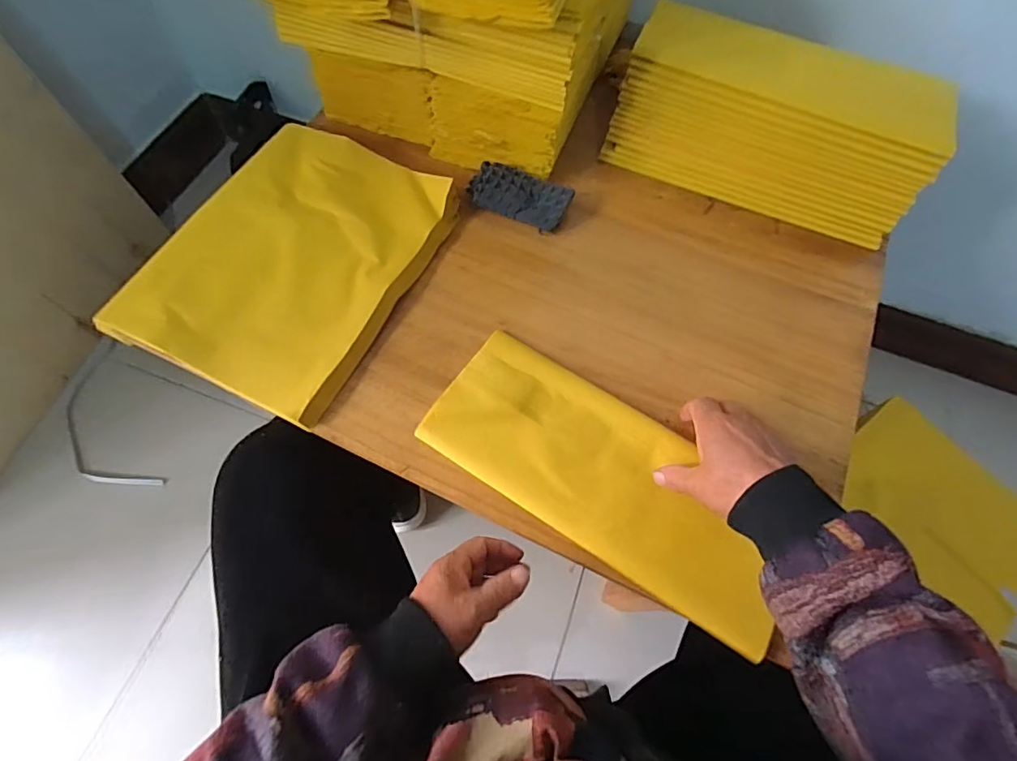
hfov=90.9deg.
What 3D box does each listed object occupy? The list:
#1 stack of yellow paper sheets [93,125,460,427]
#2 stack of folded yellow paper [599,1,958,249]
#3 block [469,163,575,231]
[{"bbox_3d":[-0.212,-0.126,0.506,0.231,0.023,0.294,22,66,7],"label":"stack of yellow paper sheets"},{"bbox_3d":[0.285,-0.280,0.545,0.323,0.128,0.135,24,67,8],"label":"stack of folded yellow paper"},{"bbox_3d":[0.013,-0.201,0.546,0.107,0.028,0.051,23,66,7],"label":"block"}]

